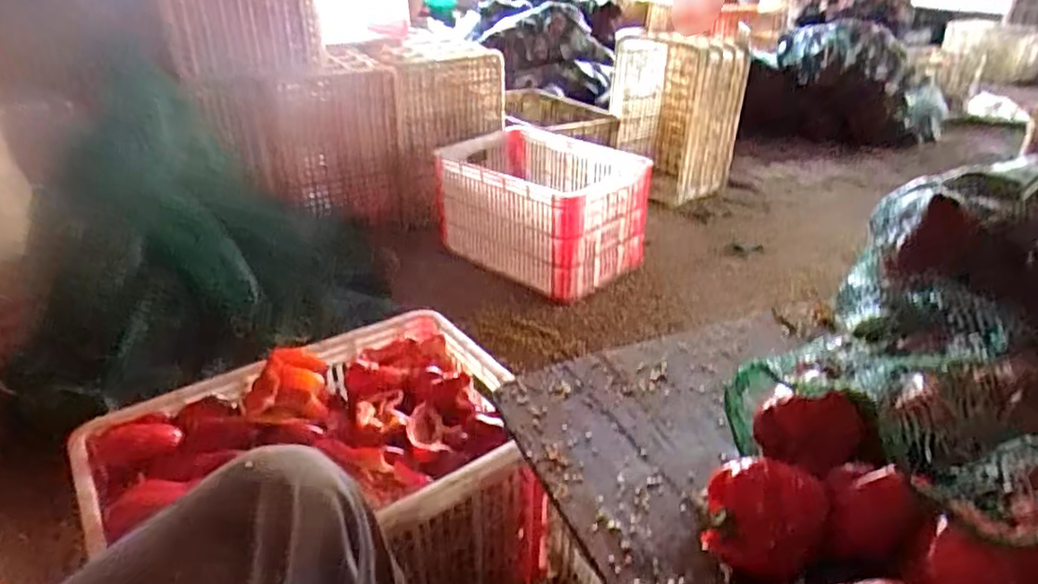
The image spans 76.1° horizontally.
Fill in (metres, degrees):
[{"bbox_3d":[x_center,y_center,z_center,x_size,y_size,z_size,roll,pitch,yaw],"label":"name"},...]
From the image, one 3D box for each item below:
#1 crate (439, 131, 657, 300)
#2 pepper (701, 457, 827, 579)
[{"bbox_3d":[0.057,-0.224,1.794,0.495,0.297,0.369,23,36,33],"label":"crate"},{"bbox_3d":[0.214,0.194,0.585,0.092,0.069,0.080,10,30,15],"label":"pepper"}]

